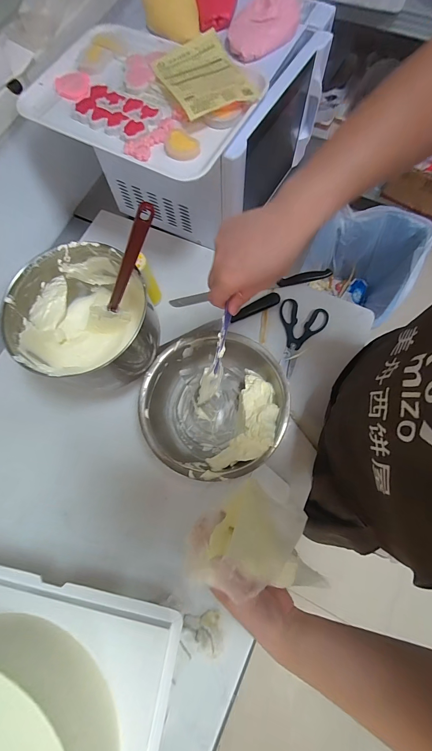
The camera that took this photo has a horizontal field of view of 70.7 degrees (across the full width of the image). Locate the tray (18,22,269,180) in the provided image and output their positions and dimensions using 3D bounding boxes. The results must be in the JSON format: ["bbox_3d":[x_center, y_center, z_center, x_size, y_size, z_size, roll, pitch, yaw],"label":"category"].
[{"bbox_3d":[-0.128,-0.488,0.523,0.368,0.033,0.286,27,76,9],"label":"tray"}]

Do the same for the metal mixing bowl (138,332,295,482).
[{"bbox_3d":[-0.004,0.053,0.580,0.258,0.085,0.261,-1,74,2],"label":"metal mixing bowl"}]

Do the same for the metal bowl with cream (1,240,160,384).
[{"bbox_3d":[-0.226,-0.087,0.566,0.203,0.211,0.193,-1,74,2],"label":"metal bowl with cream"}]

